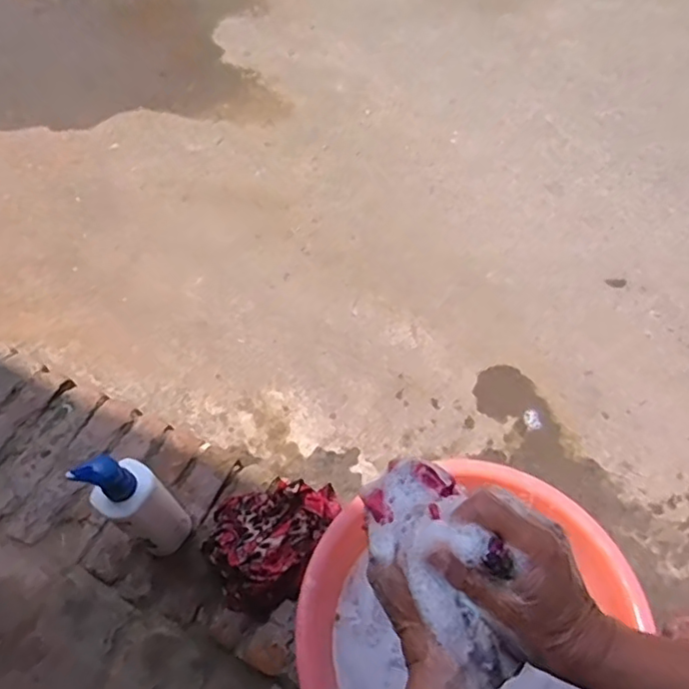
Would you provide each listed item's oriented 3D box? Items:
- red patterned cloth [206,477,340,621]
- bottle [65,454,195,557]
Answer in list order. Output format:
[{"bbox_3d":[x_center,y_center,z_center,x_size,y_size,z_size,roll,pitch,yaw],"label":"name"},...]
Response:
[{"bbox_3d":[-0.106,0.248,0.798,0.146,0.072,0.191,22,62,13],"label":"red patterned cloth"},{"bbox_3d":[-0.244,0.198,0.731,0.068,0.241,0.069,37,66,20],"label":"bottle"}]

